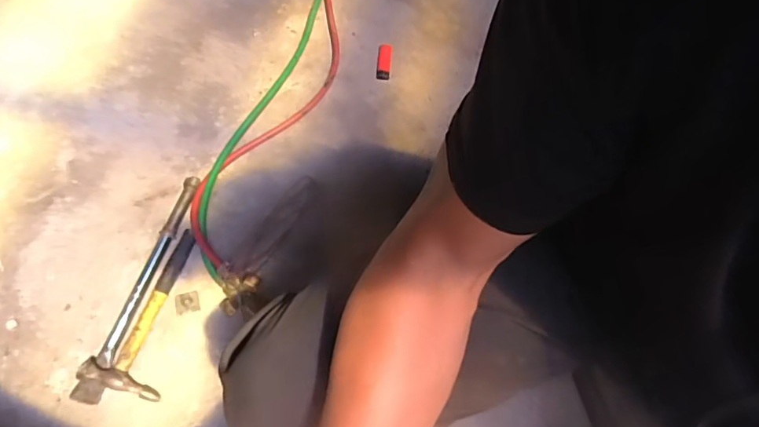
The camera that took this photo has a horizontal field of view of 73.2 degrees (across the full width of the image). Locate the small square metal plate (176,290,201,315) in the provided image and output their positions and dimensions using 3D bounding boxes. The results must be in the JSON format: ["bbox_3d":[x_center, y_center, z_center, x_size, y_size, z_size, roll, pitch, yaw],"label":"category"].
[{"bbox_3d":[-0.286,0.133,0.760,0.034,0.004,0.032,-8,71,-22],"label":"small square metal plate"}]

